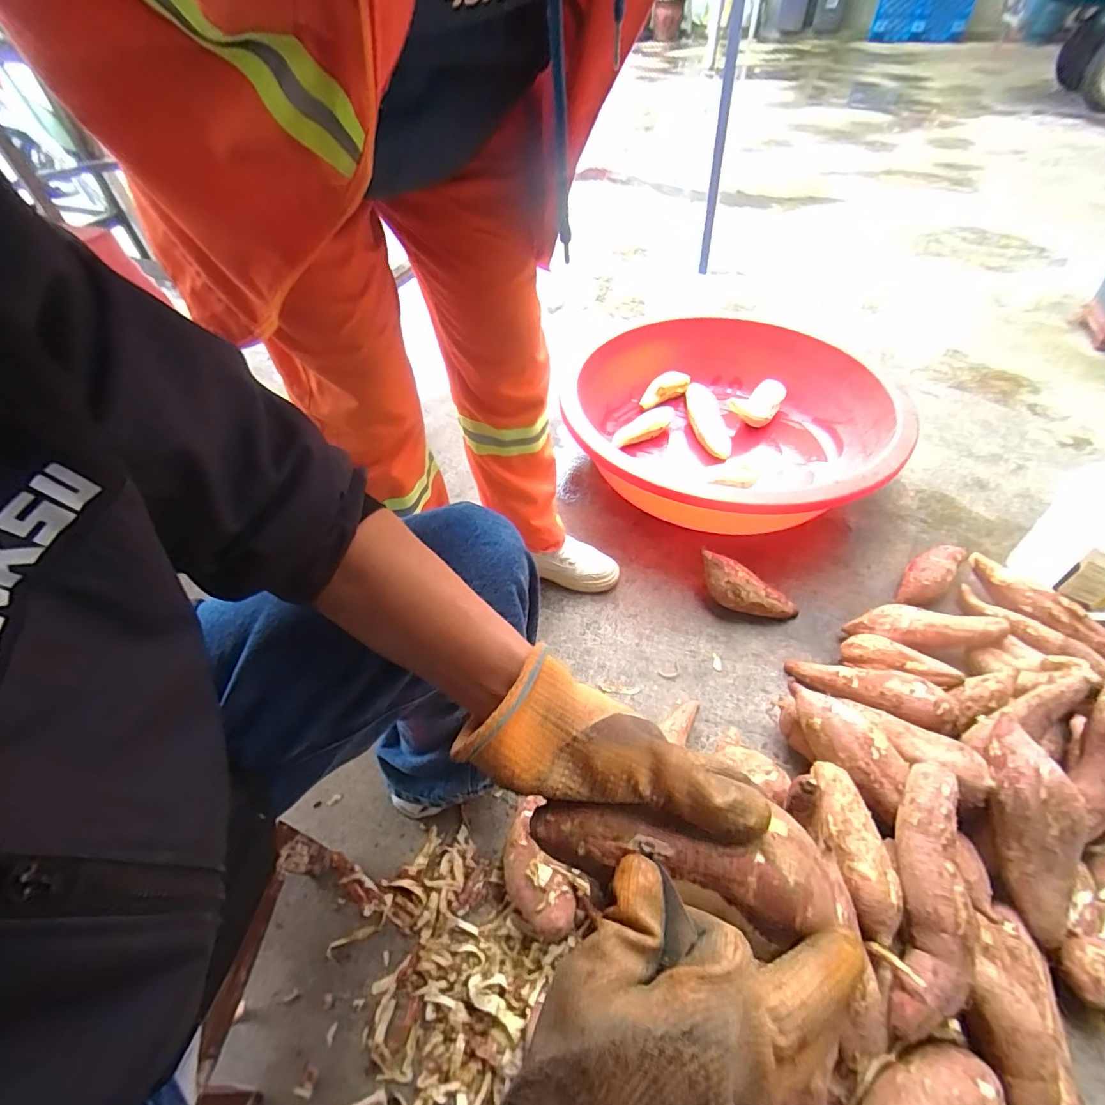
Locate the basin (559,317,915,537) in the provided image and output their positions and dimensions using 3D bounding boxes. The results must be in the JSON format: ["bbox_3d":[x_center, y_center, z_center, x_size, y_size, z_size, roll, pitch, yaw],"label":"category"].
[{"bbox_3d":[0.371,-0.272,1.118,0.648,0.188,0.644,-1,50,1],"label":"basin"}]

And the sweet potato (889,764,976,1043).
[{"bbox_3d":[0.378,0.332,0.512,0.060,0.051,0.250,15,52,14],"label":"sweet potato"}]

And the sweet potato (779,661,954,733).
[{"bbox_3d":[0.447,0.193,0.735,0.210,0.051,0.066,8,43,48],"label":"sweet potato"}]

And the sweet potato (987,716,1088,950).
[{"bbox_3d":[0.545,0.311,0.581,0.064,0.065,0.230,5,73,7],"label":"sweet potato"}]

